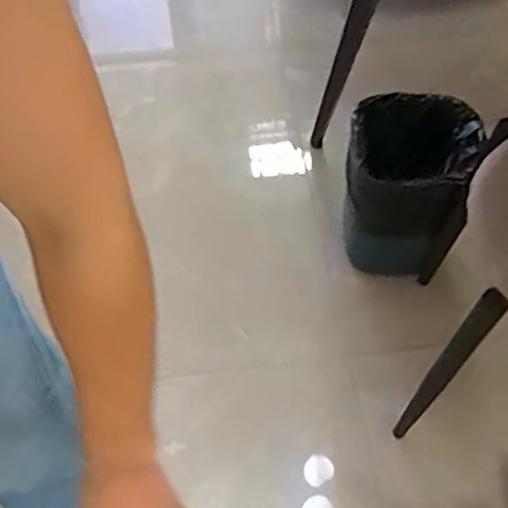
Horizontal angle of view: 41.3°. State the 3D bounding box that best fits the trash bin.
[{"bbox_3d":[0.267,-0.112,1.247,0.223,0.303,0.243,23,61,15],"label":"trash bin"}]

